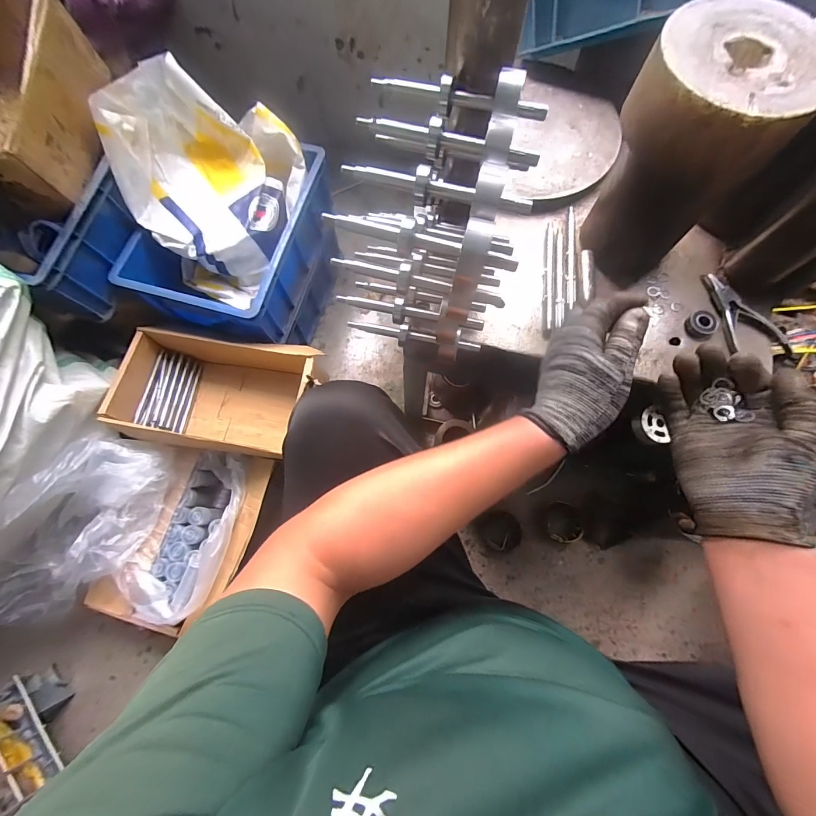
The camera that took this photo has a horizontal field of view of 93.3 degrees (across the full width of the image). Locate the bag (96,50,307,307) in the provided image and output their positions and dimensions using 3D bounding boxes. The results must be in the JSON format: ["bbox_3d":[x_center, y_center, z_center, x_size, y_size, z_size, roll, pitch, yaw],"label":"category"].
[{"bbox_3d":[-0.376,-0.429,0.746,0.278,0.256,0.328,29,75,8],"label":"bag"}]

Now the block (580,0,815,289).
[{"bbox_3d":[0.295,-0.270,0.427,0.146,0.216,0.156,38,77,10],"label":"block"}]

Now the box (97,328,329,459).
[{"bbox_3d":[-0.379,-0.038,0.767,0.339,0.143,0.236,10,74,3],"label":"box"}]

